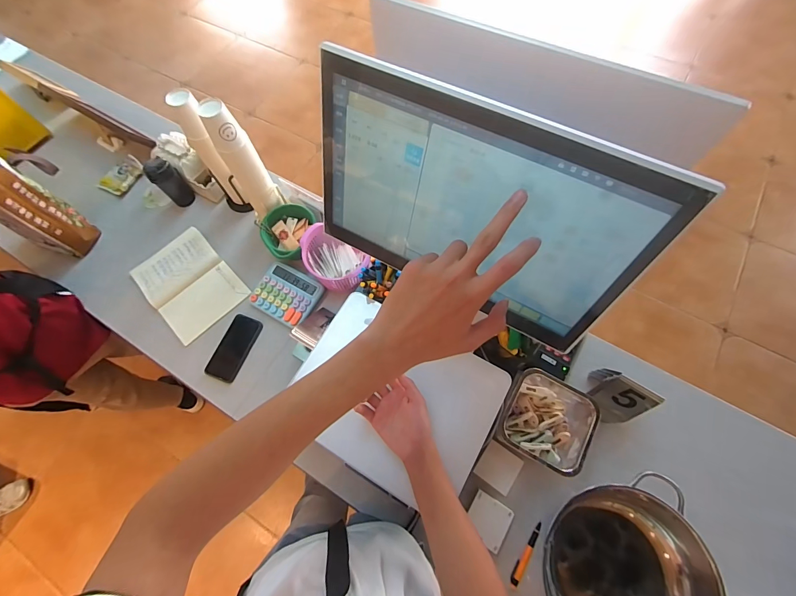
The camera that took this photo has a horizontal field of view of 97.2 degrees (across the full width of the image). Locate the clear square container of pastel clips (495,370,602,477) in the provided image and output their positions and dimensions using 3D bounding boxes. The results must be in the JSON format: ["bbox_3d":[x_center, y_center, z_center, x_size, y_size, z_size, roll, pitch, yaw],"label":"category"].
[{"bbox_3d":[0.288,0.247,0.713,0.154,0.135,0.161,29,72,13],"label":"clear square container of pastel clips"}]

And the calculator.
[{"bbox_3d":[-0.286,-0.012,0.908,0.160,0.019,0.136,28,72,12],"label":"calculator"}]

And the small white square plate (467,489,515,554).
[{"bbox_3d":[0.181,0.446,0.702,0.079,0.014,0.081,30,72,13],"label":"small white square plate"}]

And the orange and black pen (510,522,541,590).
[{"bbox_3d":[0.248,0.500,0.681,0.017,0.008,0.125,31,73,13],"label":"orange and black pen"}]

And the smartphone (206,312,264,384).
[{"bbox_3d":[-0.407,0.123,0.873,0.084,0.010,0.161,21,71,10],"label":"smartphone"}]

